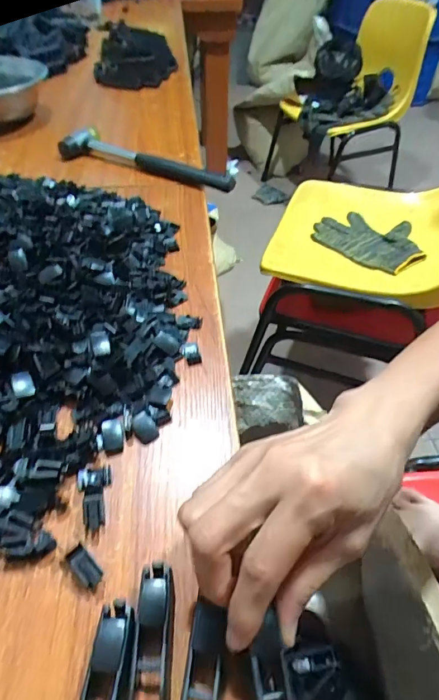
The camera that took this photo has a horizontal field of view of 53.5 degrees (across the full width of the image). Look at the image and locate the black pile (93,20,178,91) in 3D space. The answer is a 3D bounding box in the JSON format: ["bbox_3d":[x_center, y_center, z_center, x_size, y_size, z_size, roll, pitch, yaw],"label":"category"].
[{"bbox_3d":[-0.154,-0.563,0.823,0.137,0.057,0.213,-3,48,-3],"label":"black pile"}]

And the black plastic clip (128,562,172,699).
[{"bbox_3d":[-0.032,0.139,0.199,0.018,0.018,0.074,-1,48,-1],"label":"black plastic clip"}]

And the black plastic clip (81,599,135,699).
[{"bbox_3d":[-0.051,0.153,0.189,0.022,0.017,0.074,4,61,4],"label":"black plastic clip"}]

